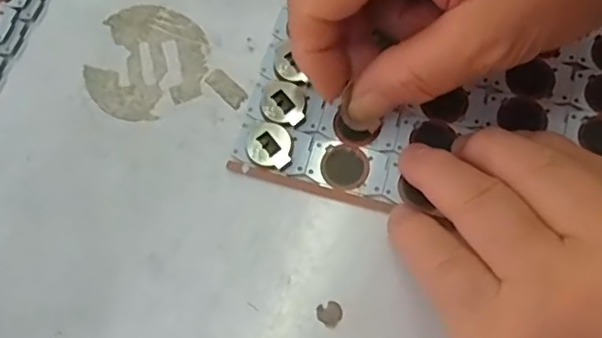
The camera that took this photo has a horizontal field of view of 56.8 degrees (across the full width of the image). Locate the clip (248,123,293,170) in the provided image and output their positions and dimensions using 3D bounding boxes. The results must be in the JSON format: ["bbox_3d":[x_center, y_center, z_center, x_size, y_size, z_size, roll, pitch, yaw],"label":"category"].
[{"bbox_3d":[-0.012,-0.009,0.214,0.016,0.004,0.018,-1,73,2],"label":"clip"}]

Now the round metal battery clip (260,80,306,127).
[{"bbox_3d":[-0.007,-0.026,0.219,0.017,0.004,0.018,-1,73,2],"label":"round metal battery clip"}]

